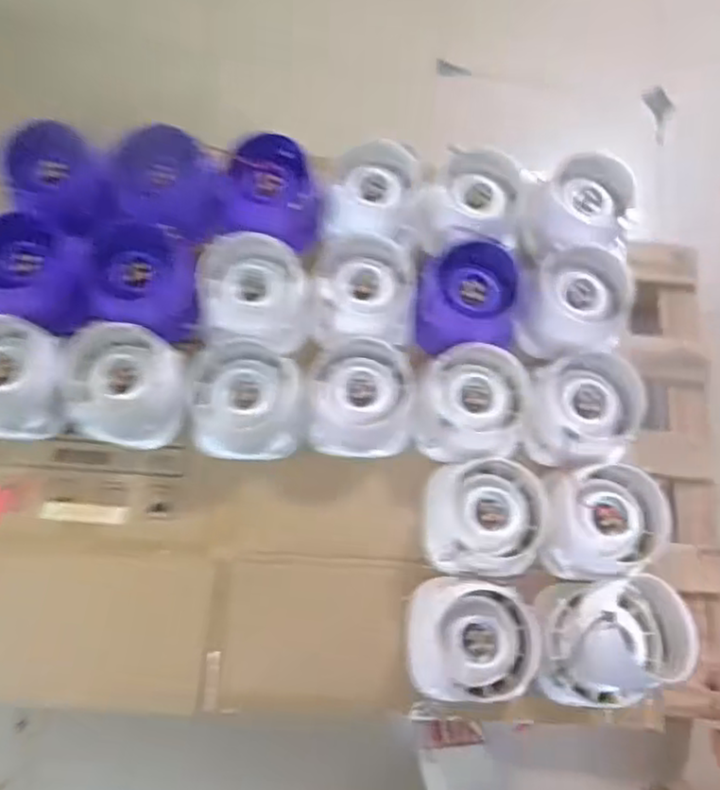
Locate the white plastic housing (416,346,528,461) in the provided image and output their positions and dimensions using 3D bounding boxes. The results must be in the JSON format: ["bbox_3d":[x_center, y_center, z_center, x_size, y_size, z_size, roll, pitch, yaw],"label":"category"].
[{"bbox_3d":[0.140,0.010,0.854,0.128,0.078,0.140,4,73,-3],"label":"white plastic housing"}]

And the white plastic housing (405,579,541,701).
[{"bbox_3d":[0.130,0.277,0.782,0.139,0.059,0.127,2,73,-3],"label":"white plastic housing"}]

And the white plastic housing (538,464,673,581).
[{"bbox_3d":[0.291,0.150,0.824,0.136,0.084,0.129,-6,74,-6],"label":"white plastic housing"}]

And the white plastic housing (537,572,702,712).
[{"bbox_3d":[0.285,0.281,0.779,0.164,0.093,0.132,-7,74,-6],"label":"white plastic housing"}]

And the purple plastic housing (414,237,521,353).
[{"bbox_3d":[0.136,-0.123,0.894,0.119,0.076,0.136,-1,73,-5],"label":"purple plastic housing"}]

